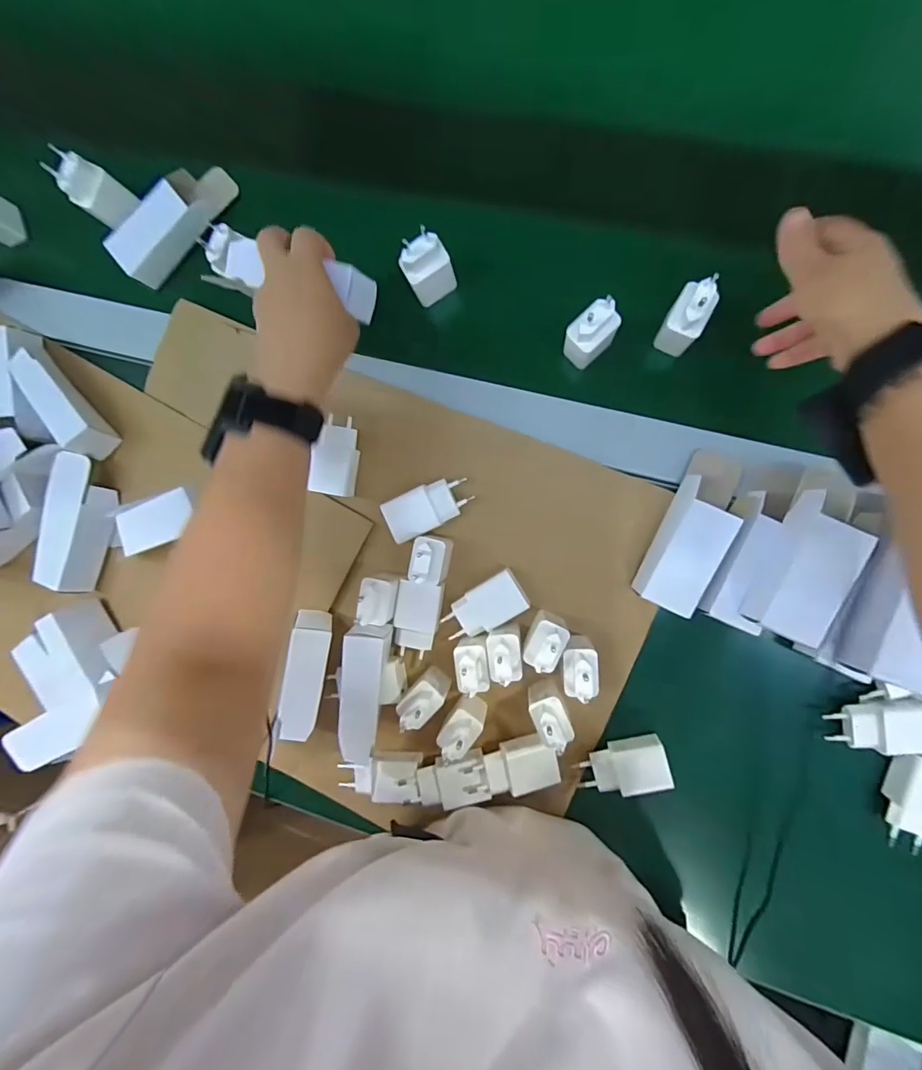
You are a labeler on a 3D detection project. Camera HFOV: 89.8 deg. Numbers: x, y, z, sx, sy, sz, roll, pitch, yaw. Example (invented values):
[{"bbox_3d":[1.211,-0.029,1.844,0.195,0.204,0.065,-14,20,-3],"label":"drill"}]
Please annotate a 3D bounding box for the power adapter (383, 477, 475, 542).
[{"bbox_3d":[-0.029,-0.024,0.416,0.073,0.029,0.038,-25,89,9],"label":"power adapter"}]

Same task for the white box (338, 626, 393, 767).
[{"bbox_3d":[-0.081,0.131,0.399,0.032,0.044,0.112,5,93,8],"label":"white box"}]

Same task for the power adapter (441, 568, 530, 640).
[{"bbox_3d":[0.020,0.064,0.412,0.077,0.024,0.038,-32,87,9],"label":"power adapter"}]

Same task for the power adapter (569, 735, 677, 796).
[{"bbox_3d":[0.141,0.205,0.407,0.076,0.023,0.041,-17,90,9],"label":"power adapter"}]

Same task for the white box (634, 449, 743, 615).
[{"bbox_3d":[0.191,-0.004,0.380,0.051,0.034,0.133,24,96,7],"label":"white box"}]

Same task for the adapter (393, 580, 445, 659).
[{"bbox_3d":[-0.039,0.076,0.422,0.038,0.021,0.067,9,94,8],"label":"adapter"}]

